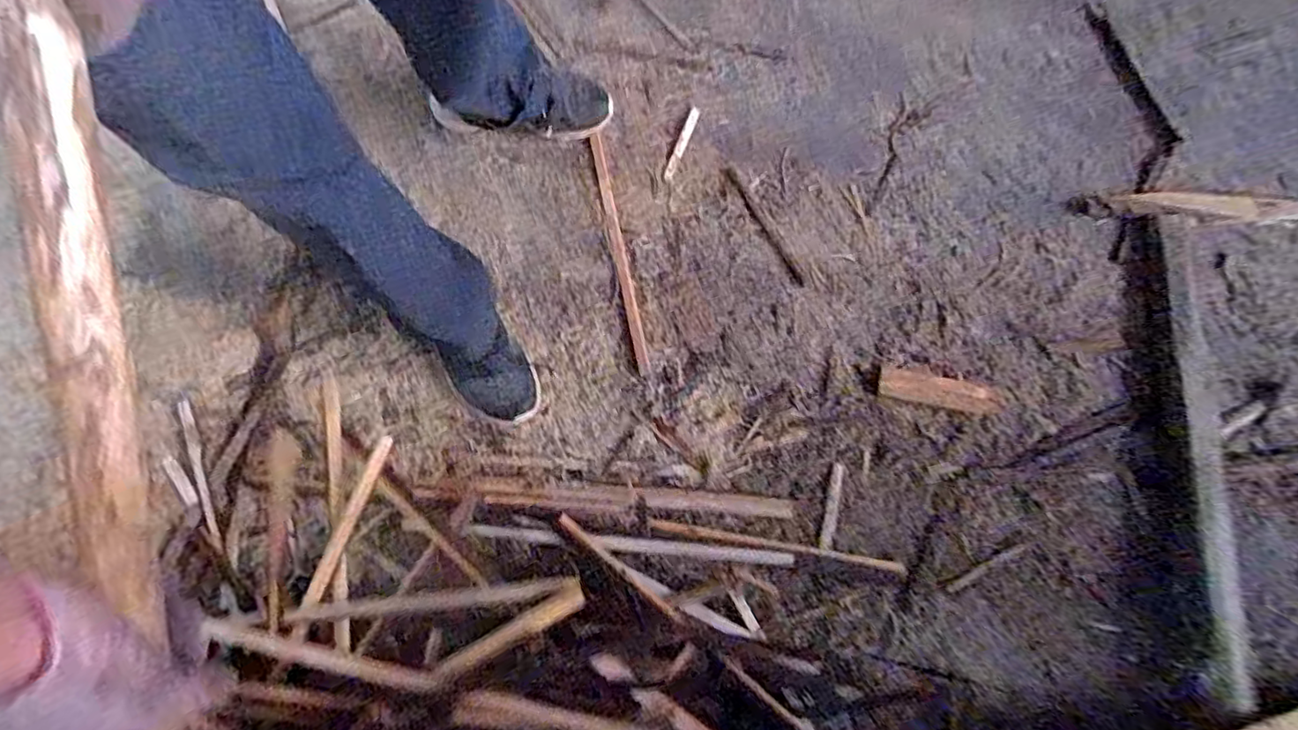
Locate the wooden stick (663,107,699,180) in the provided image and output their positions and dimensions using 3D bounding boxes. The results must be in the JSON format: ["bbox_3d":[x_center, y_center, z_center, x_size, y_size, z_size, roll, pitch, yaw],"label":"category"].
[{"bbox_3d":[0.050,-0.343,0.983,0.015,0.004,0.130,20,77,9],"label":"wooden stick"}]

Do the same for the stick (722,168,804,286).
[{"bbox_3d":[0.170,-0.208,0.945,0.014,0.008,0.213,-28,74,-7],"label":"stick"}]

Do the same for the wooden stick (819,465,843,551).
[{"bbox_3d":[0.239,0.184,0.829,0.015,0.006,0.111,13,74,5],"label":"wooden stick"}]

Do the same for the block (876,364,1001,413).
[{"bbox_3d":[0.389,0.033,0.854,0.158,0.010,0.043,11,74,5],"label":"block"}]

